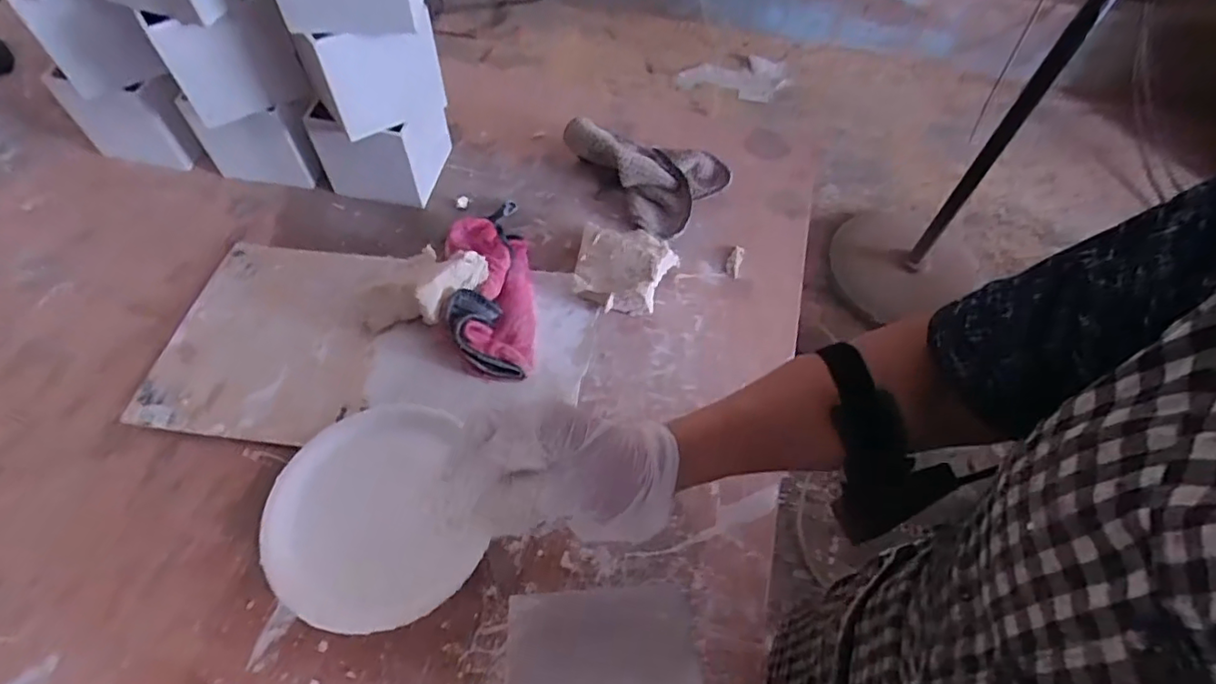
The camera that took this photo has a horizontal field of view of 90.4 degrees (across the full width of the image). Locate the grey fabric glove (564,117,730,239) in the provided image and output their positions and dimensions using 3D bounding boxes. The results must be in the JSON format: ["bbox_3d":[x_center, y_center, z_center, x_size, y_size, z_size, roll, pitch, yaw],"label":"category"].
[{"bbox_3d":[0.039,-0.222,0.738,0.189,0.061,0.145,34,61,19],"label":"grey fabric glove"}]

